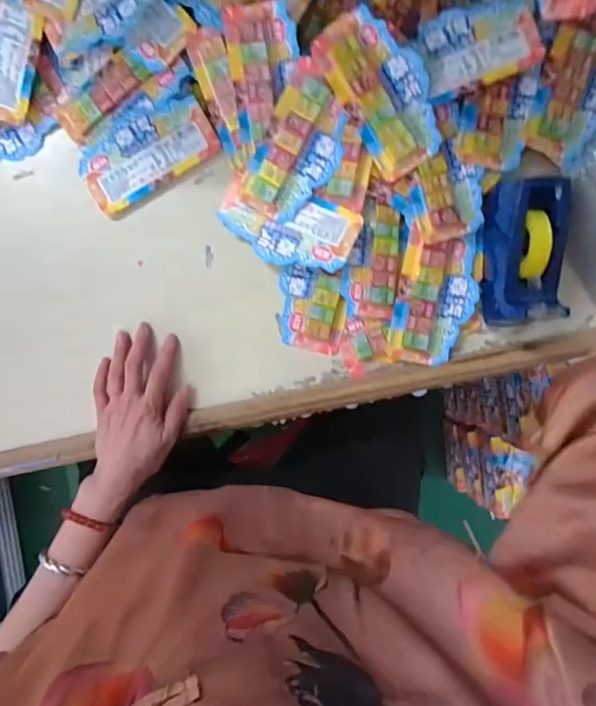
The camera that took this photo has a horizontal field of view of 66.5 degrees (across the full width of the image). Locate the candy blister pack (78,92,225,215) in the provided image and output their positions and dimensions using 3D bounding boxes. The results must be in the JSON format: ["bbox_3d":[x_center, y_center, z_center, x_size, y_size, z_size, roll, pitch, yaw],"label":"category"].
[{"bbox_3d":[-0.163,-0.220,0.486,0.145,0.010,0.084,-30,91,3],"label":"candy blister pack"}]

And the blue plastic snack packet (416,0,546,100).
[{"bbox_3d":[0.175,-0.297,0.436,0.113,0.021,0.076,-14,92,3],"label":"blue plastic snack packet"}]

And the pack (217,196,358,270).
[{"bbox_3d":[-0.011,-0.127,0.472,0.143,0.014,0.067,9,93,2],"label":"pack"}]

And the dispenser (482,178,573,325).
[{"bbox_3d":[0.216,-0.096,0.428,0.052,0.071,0.130,4,93,2],"label":"dispenser"}]

